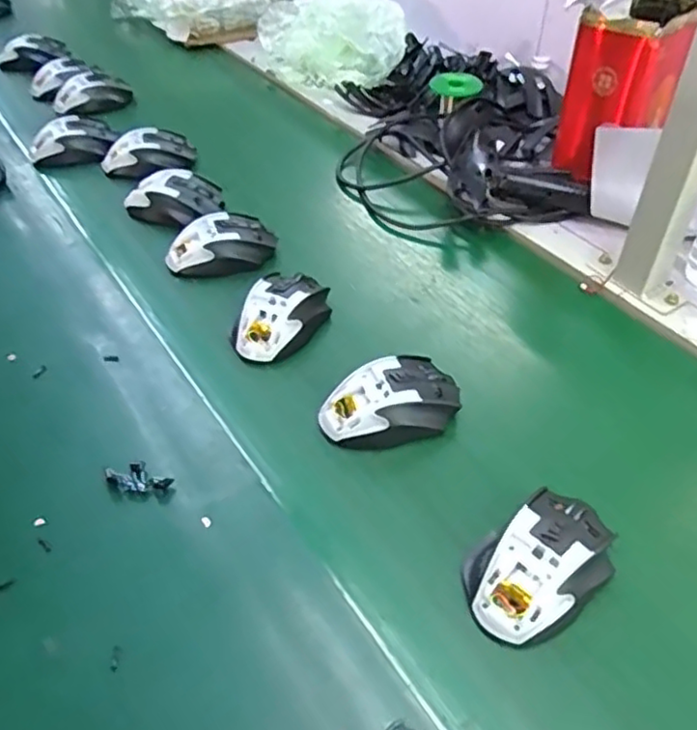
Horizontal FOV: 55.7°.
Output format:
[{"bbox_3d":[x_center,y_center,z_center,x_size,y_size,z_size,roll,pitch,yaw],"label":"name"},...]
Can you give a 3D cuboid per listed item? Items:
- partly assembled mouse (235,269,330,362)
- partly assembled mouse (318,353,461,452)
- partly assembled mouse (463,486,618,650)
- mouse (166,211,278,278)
[{"bbox_3d":[-0.061,-0.048,0.624,0.069,0.039,0.104,17,47,17],"label":"partly assembled mouse"},{"bbox_3d":[0.035,0.030,0.545,0.118,0.037,0.069,-17,47,-17],"label":"partly assembled mouse"},{"bbox_3d":[0.128,0.131,0.437,0.107,0.034,0.069,-30,52,-27],"label":"partly assembled mouse"},{"bbox_3d":[-0.137,-0.130,0.710,0.117,0.041,0.065,-19,48,-18],"label":"mouse"}]

